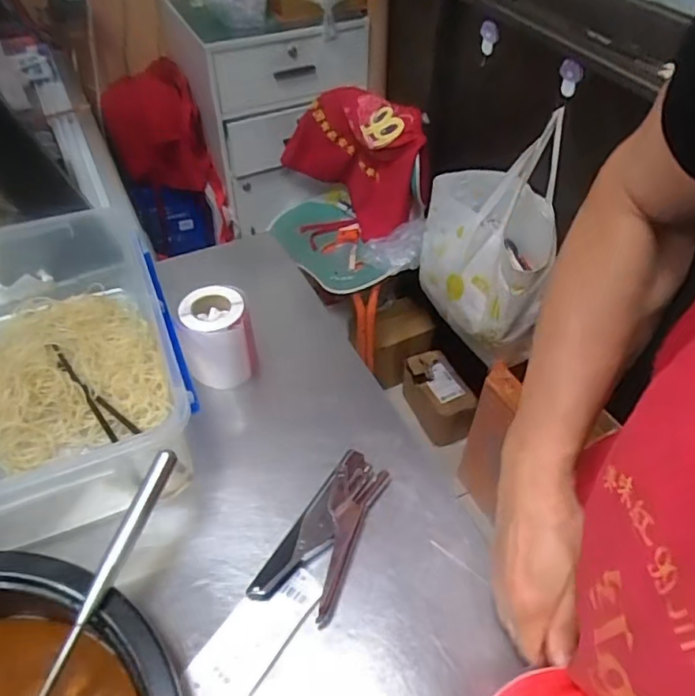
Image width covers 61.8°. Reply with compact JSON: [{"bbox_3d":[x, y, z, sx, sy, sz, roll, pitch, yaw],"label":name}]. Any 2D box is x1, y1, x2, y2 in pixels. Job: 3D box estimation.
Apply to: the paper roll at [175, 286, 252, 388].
[{"bbox_3d":[-0.150,-0.004,0.661,0.073,0.108,0.077,1,47,-1],"label":"paper roll"}]

